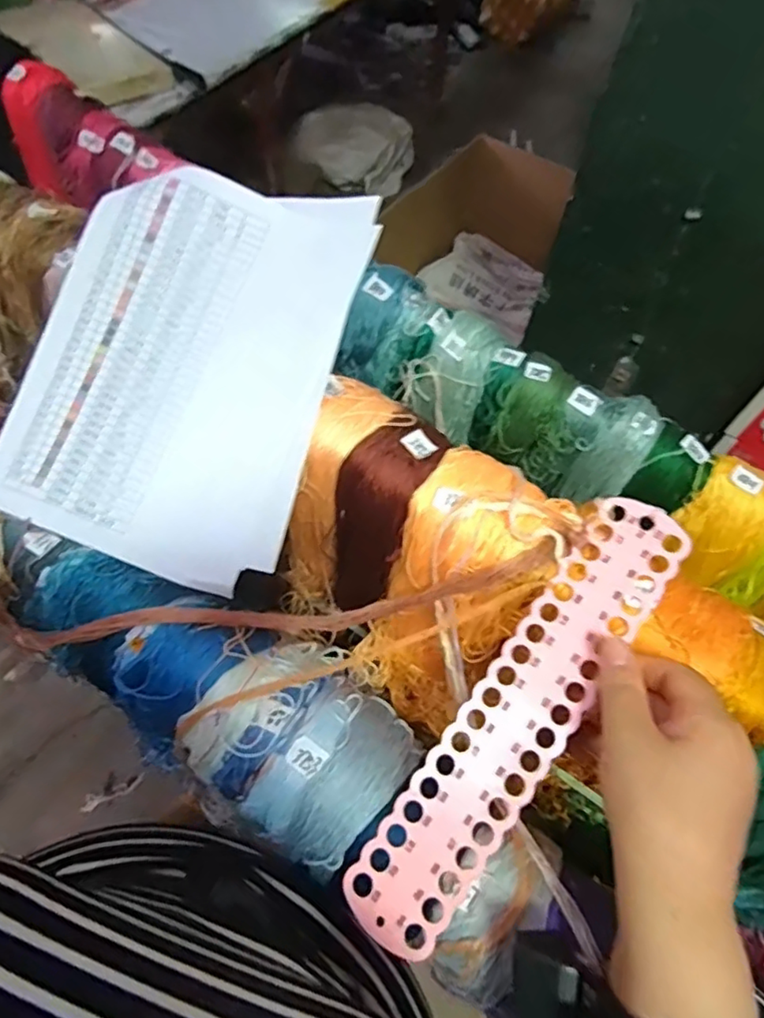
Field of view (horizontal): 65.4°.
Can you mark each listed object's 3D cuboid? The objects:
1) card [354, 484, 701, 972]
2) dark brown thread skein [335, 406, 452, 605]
[{"bbox_3d":[0.085,0.116,0.352,0.059,0.004,0.291,33,78,23],"label":"card"},{"bbox_3d":[-0.004,0.006,0.465,0.064,0.152,0.096,28,62,12],"label":"dark brown thread skein"}]

